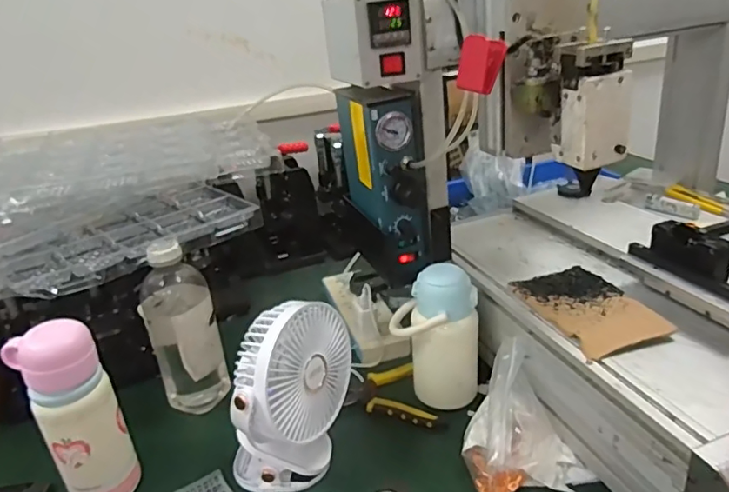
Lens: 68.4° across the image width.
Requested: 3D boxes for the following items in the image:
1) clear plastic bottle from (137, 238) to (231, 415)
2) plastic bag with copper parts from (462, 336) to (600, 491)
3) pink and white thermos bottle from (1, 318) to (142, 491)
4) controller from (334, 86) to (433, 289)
[{"bbox_3d":[-0.234,0.112,0.694,0.085,0.234,0.072,-14,25,-19],"label":"clear plastic bottle"},{"bbox_3d":[0.165,0.190,0.587,0.116,0.113,0.115,-9,24,-10],"label":"plastic bag with copper parts"},{"bbox_3d":[-0.303,0.180,0.570,0.076,0.211,0.060,-23,29,-35],"label":"pink and white thermos bottle"},{"bbox_3d":[0.027,-0.089,0.727,0.076,0.228,0.176,-15,26,-19],"label":"controller"}]

